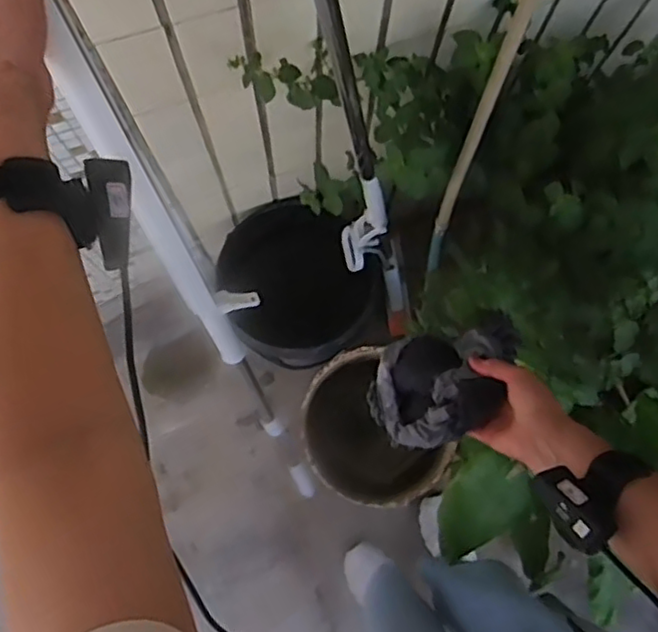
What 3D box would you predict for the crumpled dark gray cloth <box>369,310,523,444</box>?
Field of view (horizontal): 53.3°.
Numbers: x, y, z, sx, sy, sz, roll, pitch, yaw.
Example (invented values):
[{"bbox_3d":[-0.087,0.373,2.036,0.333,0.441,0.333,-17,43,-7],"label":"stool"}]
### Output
[{"bbox_3d":[0.119,0.081,0.742,0.193,0.048,0.124,-26,56,32],"label":"crumpled dark gray cloth"}]

